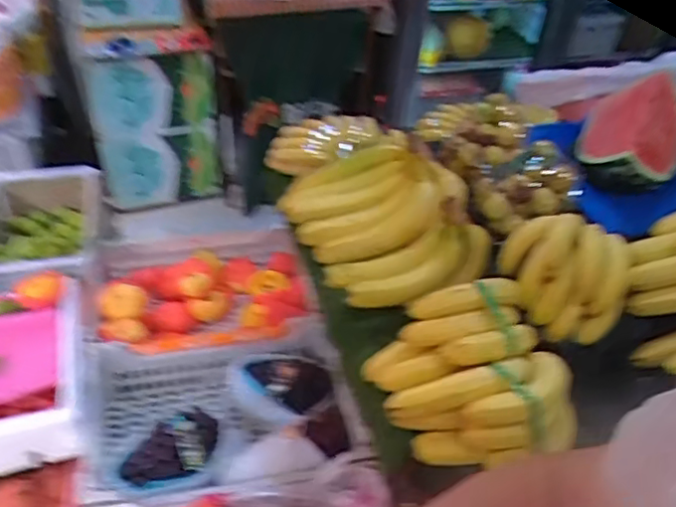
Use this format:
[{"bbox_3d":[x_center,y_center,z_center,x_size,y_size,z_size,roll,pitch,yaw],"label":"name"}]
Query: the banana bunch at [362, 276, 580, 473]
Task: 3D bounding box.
[{"bbox_3d":[0.171,0.148,0.804,0.231,0.107,0.205,-9,44,-15],"label":"banana bunch"}]

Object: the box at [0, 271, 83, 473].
[{"bbox_3d":[-0.677,0.226,1.305,0.302,0.126,0.428,-9,44,-15],"label":"box"}]

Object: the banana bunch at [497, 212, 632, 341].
[{"bbox_3d":[0.314,0.029,0.895,0.172,0.110,0.134,22,45,18],"label":"banana bunch"}]

